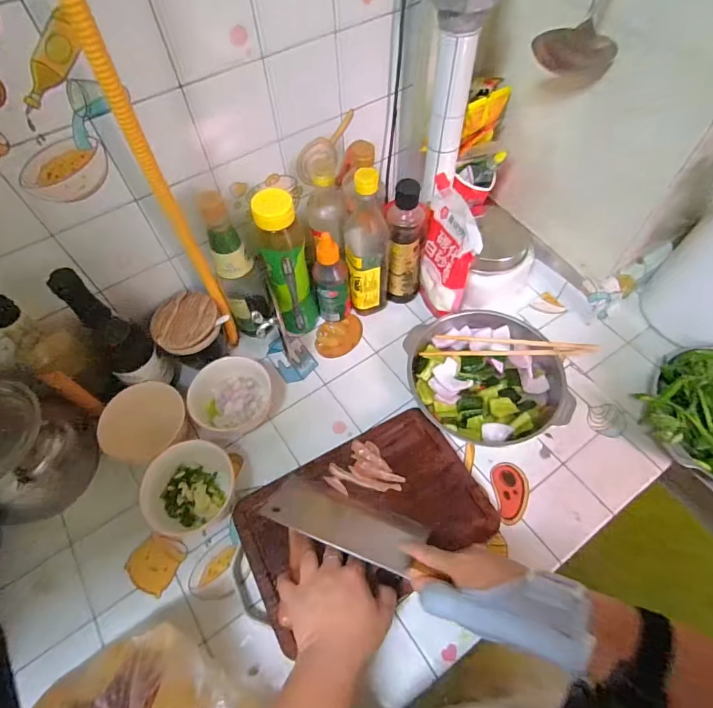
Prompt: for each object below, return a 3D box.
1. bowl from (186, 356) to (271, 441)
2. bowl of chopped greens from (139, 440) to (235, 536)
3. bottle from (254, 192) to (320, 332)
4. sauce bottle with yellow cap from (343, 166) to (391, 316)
[{"bbox_3d":[-0.183,0.062,0.624,0.115,0.068,0.094,-35,63,-17],"label":"bowl"},{"bbox_3d":[-0.218,0.172,0.560,0.098,0.064,0.100,-1,59,2],"label":"bowl of chopped greens"},{"bbox_3d":[-0.098,-0.116,0.631,0.058,0.245,0.059,-13,59,-5],"label":"bottle"},{"bbox_3d":[0.017,-0.158,0.638,0.063,0.268,0.067,0,59,3],"label":"sauce bottle with yellow cap"}]

